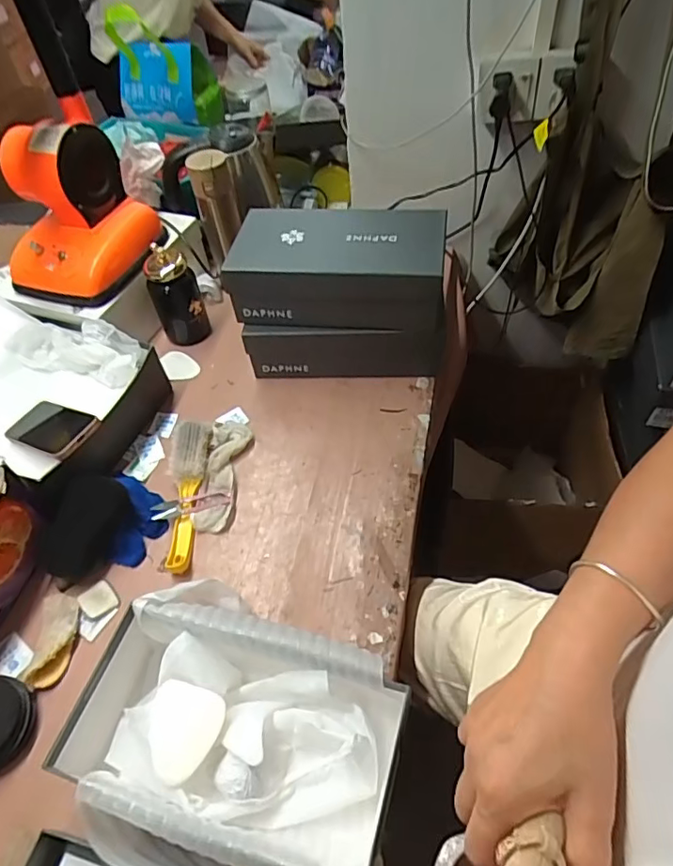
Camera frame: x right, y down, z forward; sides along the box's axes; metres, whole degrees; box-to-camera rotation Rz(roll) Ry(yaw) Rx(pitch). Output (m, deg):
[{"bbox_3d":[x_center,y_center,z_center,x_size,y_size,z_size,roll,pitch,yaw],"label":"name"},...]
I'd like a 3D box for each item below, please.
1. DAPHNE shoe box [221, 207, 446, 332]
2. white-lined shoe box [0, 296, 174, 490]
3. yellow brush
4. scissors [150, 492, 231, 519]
[{"bbox_3d":[0.003,-0.241,0.792,0.298,0.101,0.158,2,52,6],"label":"DAPHNE shoe box"},{"bbox_3d":[-0.457,-0.056,0.812,0.329,0.130,0.247,15,55,16],"label":"white-lined shoe box"},{"bbox_3d":[-0.202,0.079,0.740,0.052,0.041,0.231,-5,52,1],"label":"yellow brush"},{"bbox_3d":[-0.194,0.096,0.729,0.100,0.009,0.025,-8,63,-11],"label":"scissors"}]

